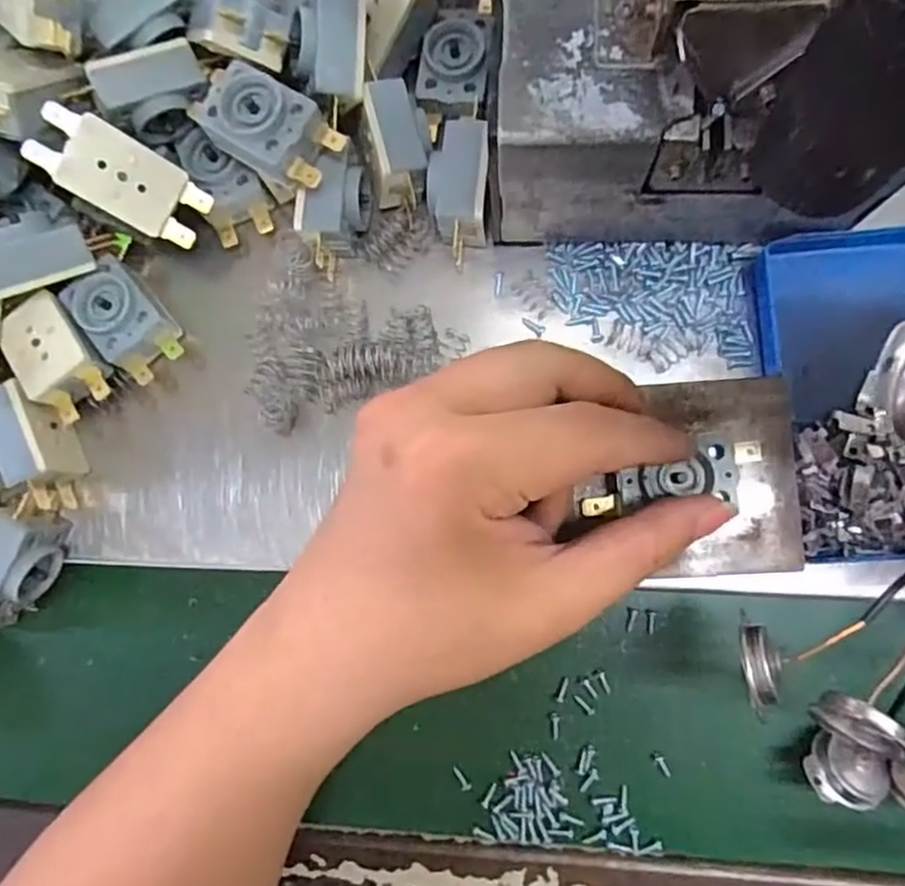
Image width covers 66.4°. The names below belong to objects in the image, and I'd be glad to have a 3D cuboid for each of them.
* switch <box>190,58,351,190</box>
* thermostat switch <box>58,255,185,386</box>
[{"bbox_3d":[-0.062,-0.107,0.237,0.045,0.018,0.029,35,89,7],"label":"switch"},{"bbox_3d":[-0.124,-0.045,0.260,0.028,0.014,0.043,-38,84,1],"label":"thermostat switch"}]

